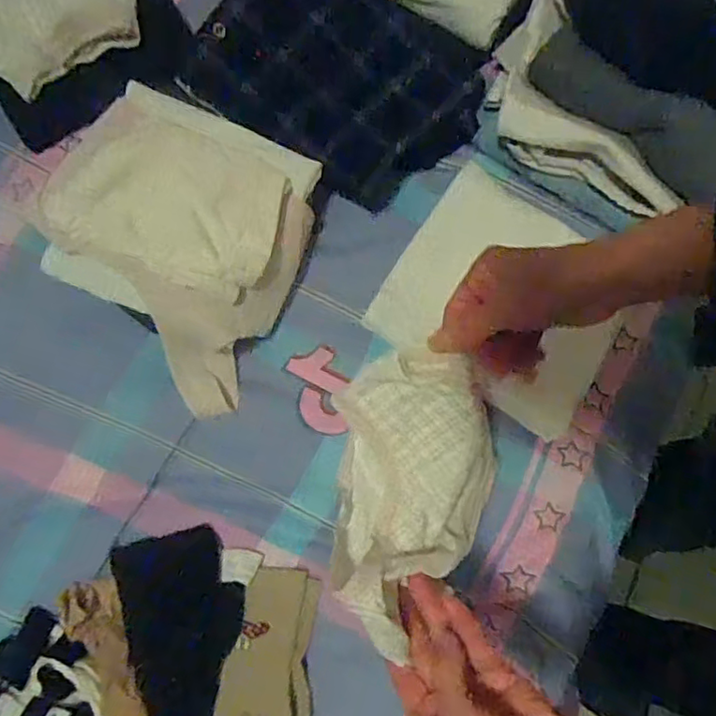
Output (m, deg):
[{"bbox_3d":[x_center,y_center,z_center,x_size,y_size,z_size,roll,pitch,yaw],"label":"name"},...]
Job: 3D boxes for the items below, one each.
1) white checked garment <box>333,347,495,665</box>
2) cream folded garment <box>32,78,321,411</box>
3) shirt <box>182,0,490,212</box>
[{"bbox_3d":[0.040,0.091,0.424,0.107,0.076,0.182,0,79,-1],"label":"white checked garment"},{"bbox_3d":[-0.173,-0.109,0.587,0.227,0.119,0.253,27,80,4],"label":"cream folded garment"},{"bbox_3d":[-0.016,-0.295,0.642,0.278,0.031,0.197,29,99,-9],"label":"shirt"}]

